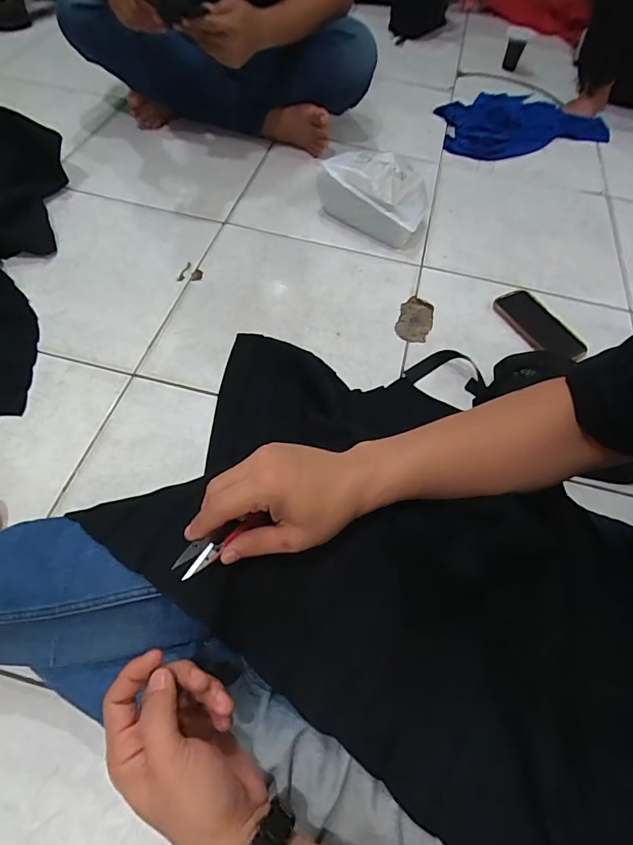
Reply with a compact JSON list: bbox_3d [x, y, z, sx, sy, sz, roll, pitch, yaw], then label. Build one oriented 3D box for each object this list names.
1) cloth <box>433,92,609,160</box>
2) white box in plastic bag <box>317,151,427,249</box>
[{"bbox_3d":[0.518,-0.797,1.187,0.442,0.029,0.303,-13,60,-12],"label":"cloth"},{"bbox_3d":[0.113,-0.442,0.878,0.216,0.109,0.122,30,60,14],"label":"white box in plastic bag"}]

